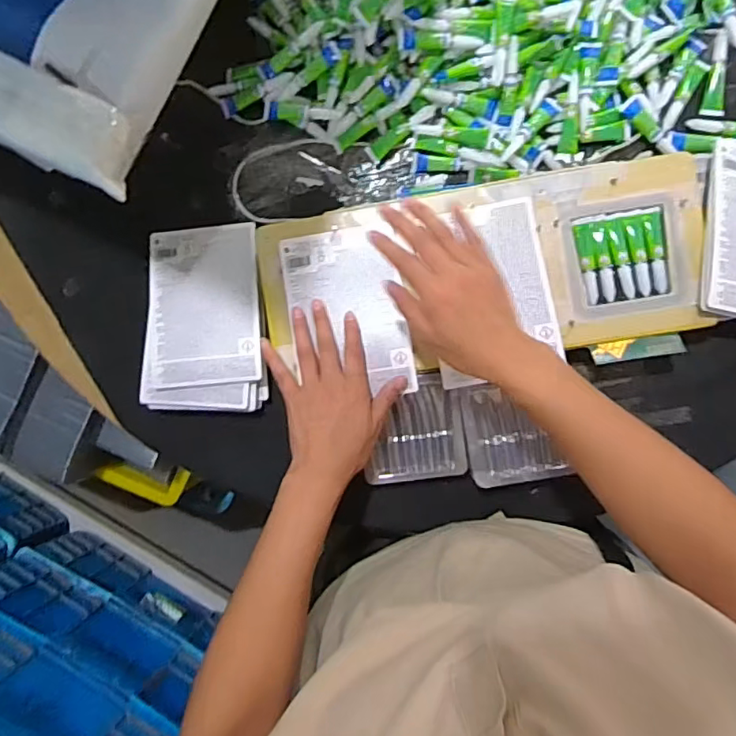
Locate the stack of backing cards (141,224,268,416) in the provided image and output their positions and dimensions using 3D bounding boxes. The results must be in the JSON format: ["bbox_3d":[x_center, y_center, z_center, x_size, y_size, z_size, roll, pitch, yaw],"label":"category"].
[{"bbox_3d":[-0.169,-0.053,0.589,0.125,0.018,0.191,0,89,5],"label":"stack of backing cards"}]

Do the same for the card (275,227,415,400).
[{"bbox_3d":[-0.021,-0.057,0.556,0.112,0.007,0.159,-8,86,2],"label":"card"}]

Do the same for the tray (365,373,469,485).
[{"bbox_3d":[0.046,0.062,0.570,0.097,0.017,0.103,-7,88,4],"label":"tray"}]

